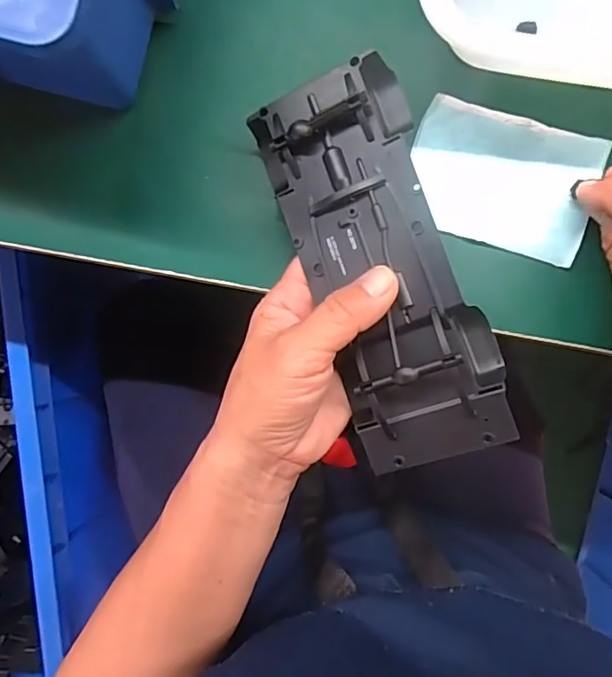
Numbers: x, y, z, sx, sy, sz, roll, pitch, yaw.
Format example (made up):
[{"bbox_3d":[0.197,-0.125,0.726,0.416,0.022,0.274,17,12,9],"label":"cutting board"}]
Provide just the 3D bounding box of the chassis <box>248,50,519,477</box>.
[{"bbox_3d":[0.038,-0.035,0.255,0.074,0.039,0.192,-20,87,2],"label":"chassis"}]

